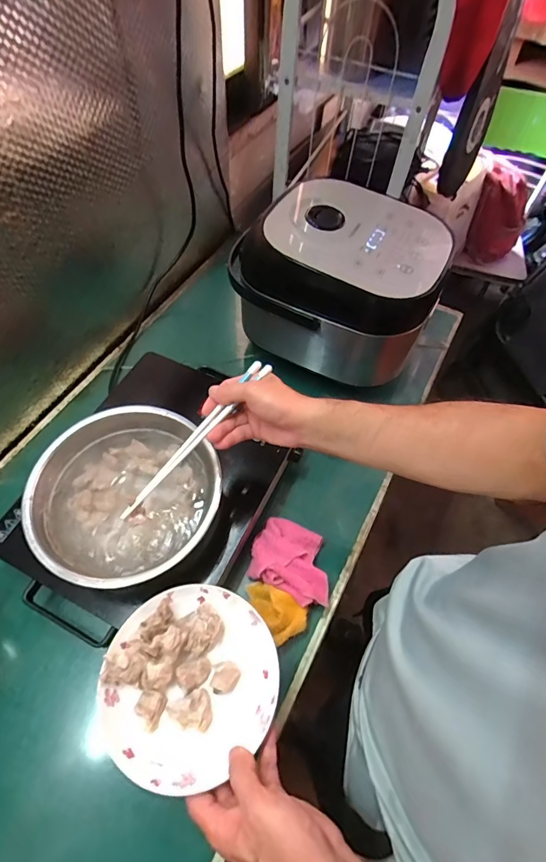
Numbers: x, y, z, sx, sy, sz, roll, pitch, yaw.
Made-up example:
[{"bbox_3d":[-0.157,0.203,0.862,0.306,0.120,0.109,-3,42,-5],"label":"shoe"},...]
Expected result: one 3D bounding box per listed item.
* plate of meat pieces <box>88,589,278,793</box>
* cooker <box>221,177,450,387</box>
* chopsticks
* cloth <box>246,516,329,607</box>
[{"bbox_3d":[-0.085,0.252,0.422,0.171,0.035,0.165,1,58,-2],"label":"plate of meat pieces"},{"bbox_3d":[0.118,-0.253,0.706,0.291,0.189,0.237,24,60,11],"label":"cooker"},{"bbox_3d":[-0.092,0.009,0.484,0.241,0.014,0.022,-47,69,2],"label":"chopsticks"},{"bbox_3d":[0.031,0.181,0.585,0.122,0.033,0.100,27,61,13],"label":"cloth"}]

